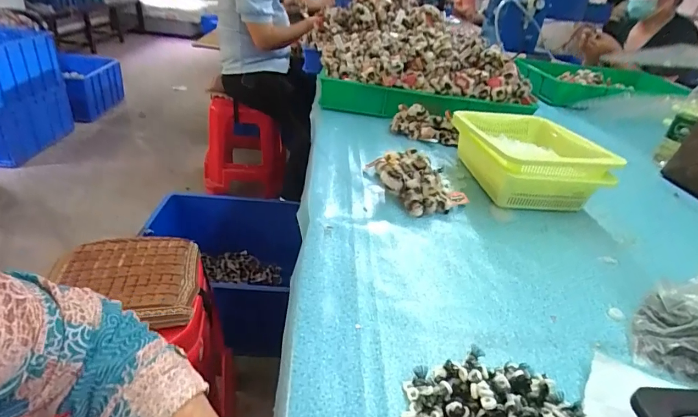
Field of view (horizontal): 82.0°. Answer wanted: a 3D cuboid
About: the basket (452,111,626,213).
[{"bbox_3d":[0.323,-0.089,0.742,0.205,0.121,0.257,2,32,-4],"label":"basket"}]

